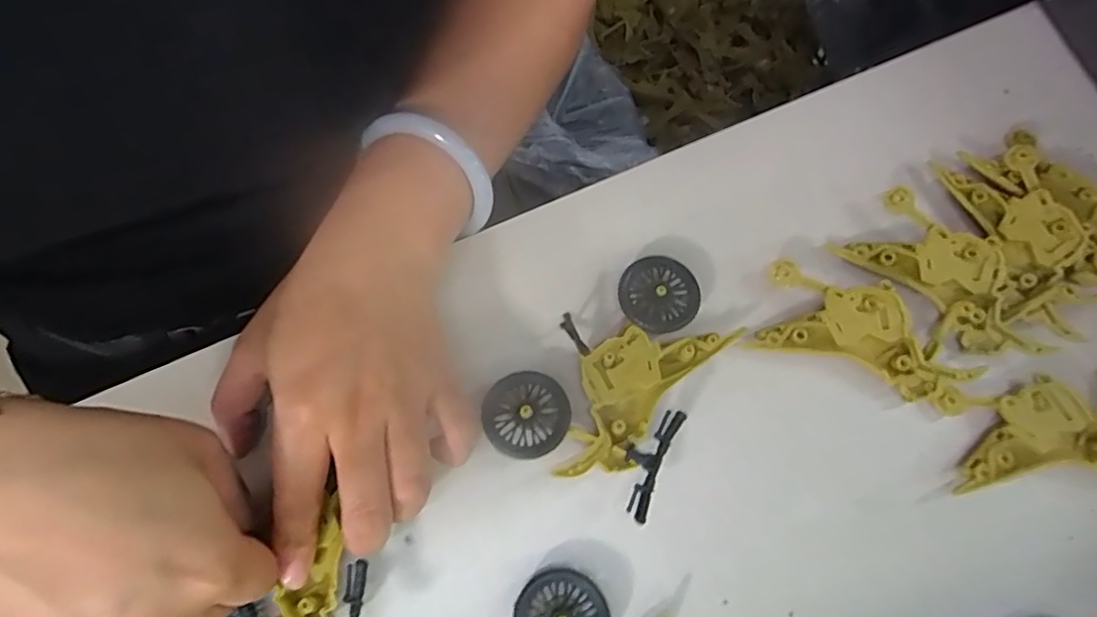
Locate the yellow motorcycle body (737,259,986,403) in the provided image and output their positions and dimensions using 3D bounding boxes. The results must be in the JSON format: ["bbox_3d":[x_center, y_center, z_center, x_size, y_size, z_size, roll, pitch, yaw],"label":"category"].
[{"bbox_3d":[0.144,0.012,0.269,0.091,0.014,0.041,21,73,3],"label":"yellow motorcycle body"}]

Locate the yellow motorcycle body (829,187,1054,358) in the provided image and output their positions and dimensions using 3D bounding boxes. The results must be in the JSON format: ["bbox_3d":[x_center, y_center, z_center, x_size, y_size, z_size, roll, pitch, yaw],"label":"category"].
[{"bbox_3d":[0.183,-0.013,0.274,0.051,0.018,0.092,-27,77,-11],"label":"yellow motorcycle body"}]

